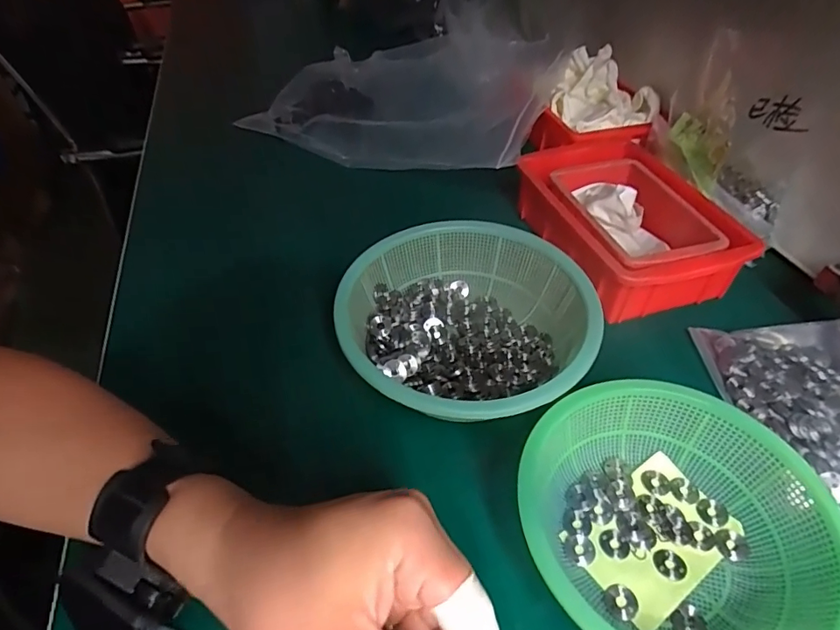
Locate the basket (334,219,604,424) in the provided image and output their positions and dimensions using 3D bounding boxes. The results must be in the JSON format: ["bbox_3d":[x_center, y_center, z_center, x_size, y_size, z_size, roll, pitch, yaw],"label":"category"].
[{"bbox_3d":[0.033,0.008,0.379,0.174,0.062,0.183,-1,47,1],"label":"basket"}]

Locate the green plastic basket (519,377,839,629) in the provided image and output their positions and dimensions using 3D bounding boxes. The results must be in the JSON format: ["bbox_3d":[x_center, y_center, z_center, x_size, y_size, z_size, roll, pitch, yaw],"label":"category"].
[{"bbox_3d":[0.145,0.111,0.279,0.146,0.052,0.153,-1,47,1],"label":"green plastic basket"}]

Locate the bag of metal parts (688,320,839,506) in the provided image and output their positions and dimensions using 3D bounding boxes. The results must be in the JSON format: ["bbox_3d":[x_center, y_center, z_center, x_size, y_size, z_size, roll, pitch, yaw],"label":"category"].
[{"bbox_3d":[0.283,0.065,0.355,0.109,0.024,0.150,-1,47,1],"label":"bag of metal parts"}]

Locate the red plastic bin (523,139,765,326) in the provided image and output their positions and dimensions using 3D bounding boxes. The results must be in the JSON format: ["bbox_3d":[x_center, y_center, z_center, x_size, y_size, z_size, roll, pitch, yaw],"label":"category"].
[{"bbox_3d":[0.192,-0.091,0.474,0.144,0.062,0.208,-13,48,-10],"label":"red plastic bin"}]

